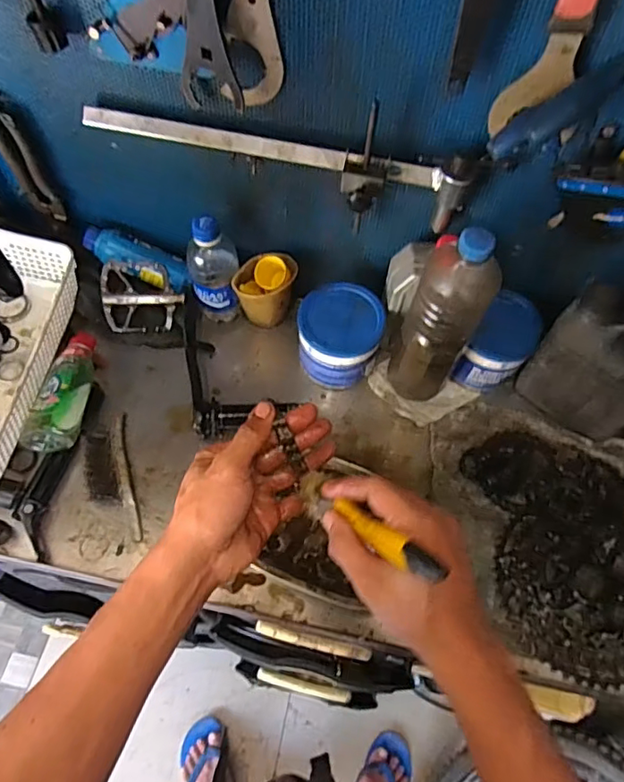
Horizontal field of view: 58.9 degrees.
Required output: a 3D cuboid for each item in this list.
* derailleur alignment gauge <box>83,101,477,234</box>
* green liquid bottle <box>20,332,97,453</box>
[{"bbox_3d":[-0.039,-0.235,0.555,0.388,0.104,0.063,14,61,7],"label":"derailleur alignment gauge"},{"bbox_3d":[-0.299,-0.003,0.683,0.063,0.049,0.175,5,61,2],"label":"green liquid bottle"}]

